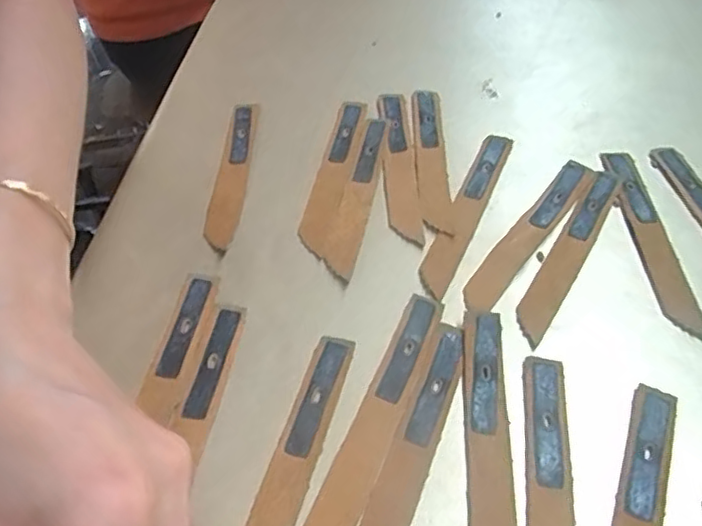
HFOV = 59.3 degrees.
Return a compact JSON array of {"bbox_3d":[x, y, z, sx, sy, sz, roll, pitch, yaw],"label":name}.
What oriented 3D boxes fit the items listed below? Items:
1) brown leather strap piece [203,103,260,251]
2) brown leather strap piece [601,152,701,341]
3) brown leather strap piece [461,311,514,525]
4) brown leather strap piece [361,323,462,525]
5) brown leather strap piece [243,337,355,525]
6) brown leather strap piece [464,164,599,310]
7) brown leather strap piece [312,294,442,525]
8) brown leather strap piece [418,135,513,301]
[{"bbox_3d":[-0.067,-0.053,0.352,0.020,0.004,0.117,0,49,0],"label":"brown leather strap piece"},{"bbox_3d":[0.153,-0.015,0.316,0.019,0.004,0.125,-1,49,-1],"label":"brown leather strap piece"},{"bbox_3d":[0.054,0.073,0.242,0.017,0.008,0.124,4,49,3],"label":"brown leather strap piece"},{"bbox_3d":[0.023,0.077,0.242,0.017,0.005,0.126,18,51,15],"label":"brown leather strap piece"},{"bbox_3d":[-0.024,0.080,0.237,0.017,0.004,0.124,13,50,11],"label":"brown leather strap piece"},{"bbox_3d":[0.092,-0.016,0.316,0.016,0.004,0.119,36,60,17],"label":"brown leather strap piece"},{"bbox_3d":[0.012,0.061,0.253,0.016,0.004,0.125,18,52,15],"label":"brown leather strap piece"},{"bbox_3d":[0.063,-0.029,0.331,0.017,0.006,0.124,20,52,16],"label":"brown leather strap piece"}]

